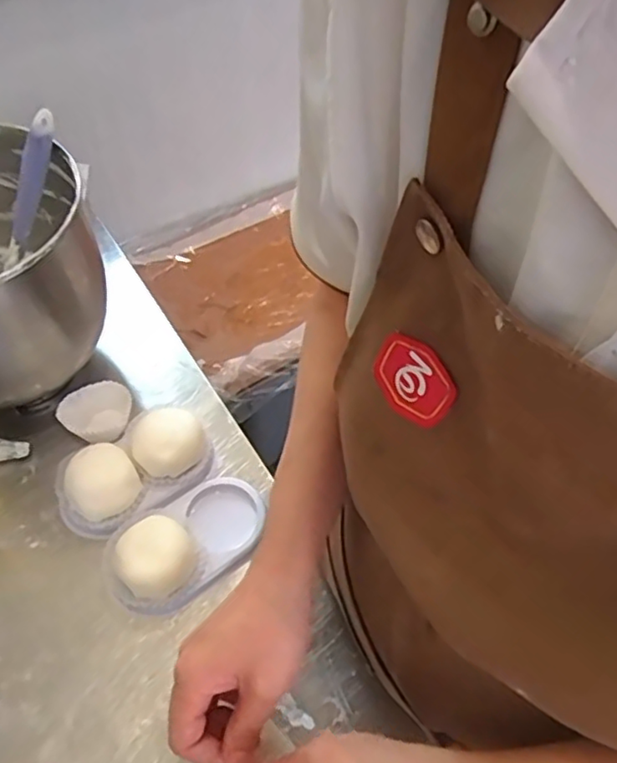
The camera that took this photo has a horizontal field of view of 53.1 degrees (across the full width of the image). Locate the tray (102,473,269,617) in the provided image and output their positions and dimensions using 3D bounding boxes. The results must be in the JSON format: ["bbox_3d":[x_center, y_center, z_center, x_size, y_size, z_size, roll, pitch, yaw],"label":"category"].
[{"bbox_3d":[-0.102,0.131,0.523,0.139,0.047,0.081,-35,62,-23],"label":"tray"}]

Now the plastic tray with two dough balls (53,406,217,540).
[{"bbox_3d":[-0.160,0.075,0.562,0.141,0.048,0.091,-27,59,-18],"label":"plastic tray with two dough balls"}]

